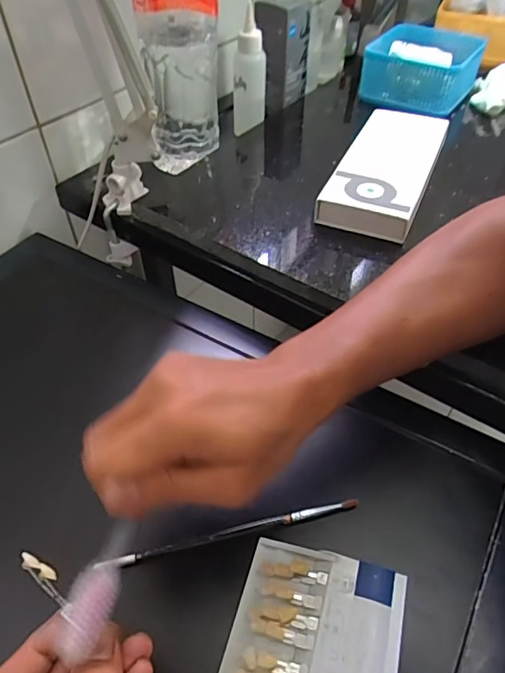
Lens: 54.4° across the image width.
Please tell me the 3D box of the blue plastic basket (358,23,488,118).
[{"bbox_3d":[0.232,-0.369,0.677,0.142,0.069,0.132,17,50,16],"label":"blue plastic basket"}]

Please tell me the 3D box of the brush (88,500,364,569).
[{"bbox_3d":[-0.014,0.141,0.352,0.187,0.008,0.007,-10,48,-8],"label":"brush"}]

